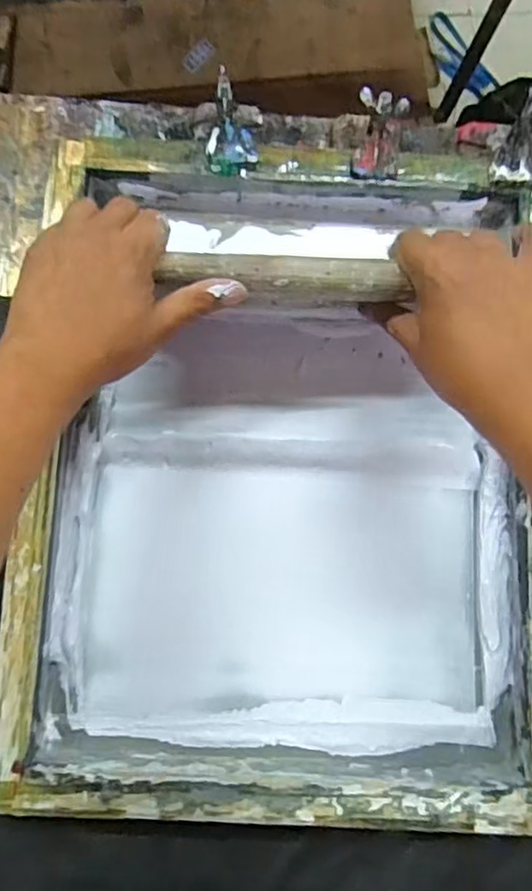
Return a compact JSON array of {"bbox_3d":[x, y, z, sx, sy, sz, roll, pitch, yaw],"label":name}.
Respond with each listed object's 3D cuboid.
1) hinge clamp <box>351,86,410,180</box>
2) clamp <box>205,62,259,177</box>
[{"bbox_3d":[0.089,-0.243,0.486,0.038,0.042,0.050,2,81,0],"label":"hinge clamp"},{"bbox_3d":[-0.028,-0.250,0.484,0.044,0.040,0.063,-9,81,-2],"label":"clamp"}]

